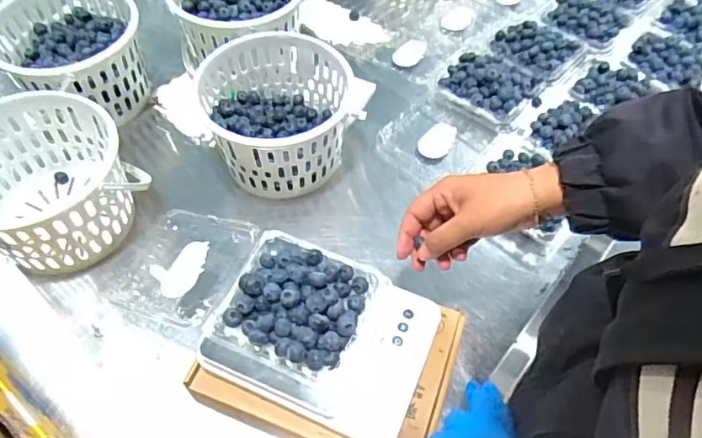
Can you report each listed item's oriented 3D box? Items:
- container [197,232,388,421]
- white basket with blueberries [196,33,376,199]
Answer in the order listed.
[{"bbox_3d":[-0.048,0.080,0.460,0.121,0.057,0.134,19,57,11],"label":"container"},{"bbox_3d":[-0.080,-0.118,0.623,0.165,0.118,0.183,-15,57,-11],"label":"white basket with blueberries"}]

